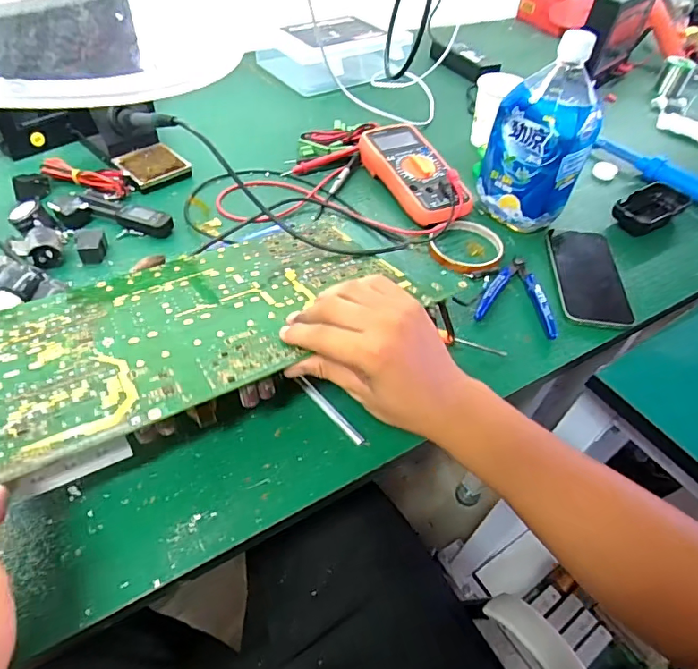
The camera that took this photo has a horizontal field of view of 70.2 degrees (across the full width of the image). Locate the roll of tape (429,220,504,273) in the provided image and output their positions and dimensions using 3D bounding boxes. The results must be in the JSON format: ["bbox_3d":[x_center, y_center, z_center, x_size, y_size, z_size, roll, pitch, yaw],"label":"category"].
[{"bbox_3d":[0.132,-0.098,0.555,0.077,0.013,0.081,3,49,-4],"label":"roll of tape"}]

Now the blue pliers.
[{"bbox_3d":[0.172,-0.043,0.509,0.076,0.015,0.103,14,49,6],"label":"blue pliers"}]

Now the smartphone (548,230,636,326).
[{"bbox_3d":[0.259,-0.067,0.543,0.072,0.012,0.154,11,49,3],"label":"smartphone"}]

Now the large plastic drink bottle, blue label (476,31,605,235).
[{"bbox_3d":[0.214,-0.219,0.553,0.106,0.188,0.116,23,50,13],"label":"large plastic drink bottle, blue label"}]

